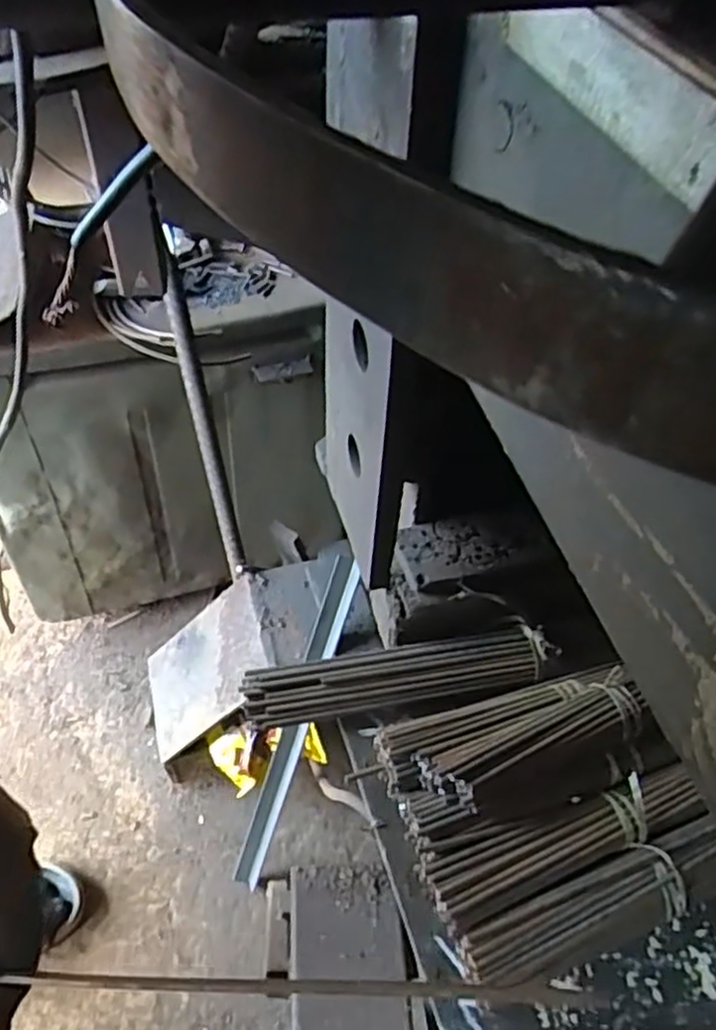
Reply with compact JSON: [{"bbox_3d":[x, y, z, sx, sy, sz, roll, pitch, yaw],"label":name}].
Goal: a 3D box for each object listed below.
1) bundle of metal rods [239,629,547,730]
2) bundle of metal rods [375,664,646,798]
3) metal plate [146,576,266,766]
[{"bbox_3d":[0.039,0.142,0.633,0.274,0.038,0.054,-9,51,-10],"label":"bundle of metal rods"},{"bbox_3d":[0.128,0.172,0.588,0.222,0.044,0.079,-15,52,-14],"label":"bundle of metal rods"},{"bbox_3d":[-0.200,0.200,0.923,0.010,0.219,0.151,23,36,-44],"label":"metal plate"}]

